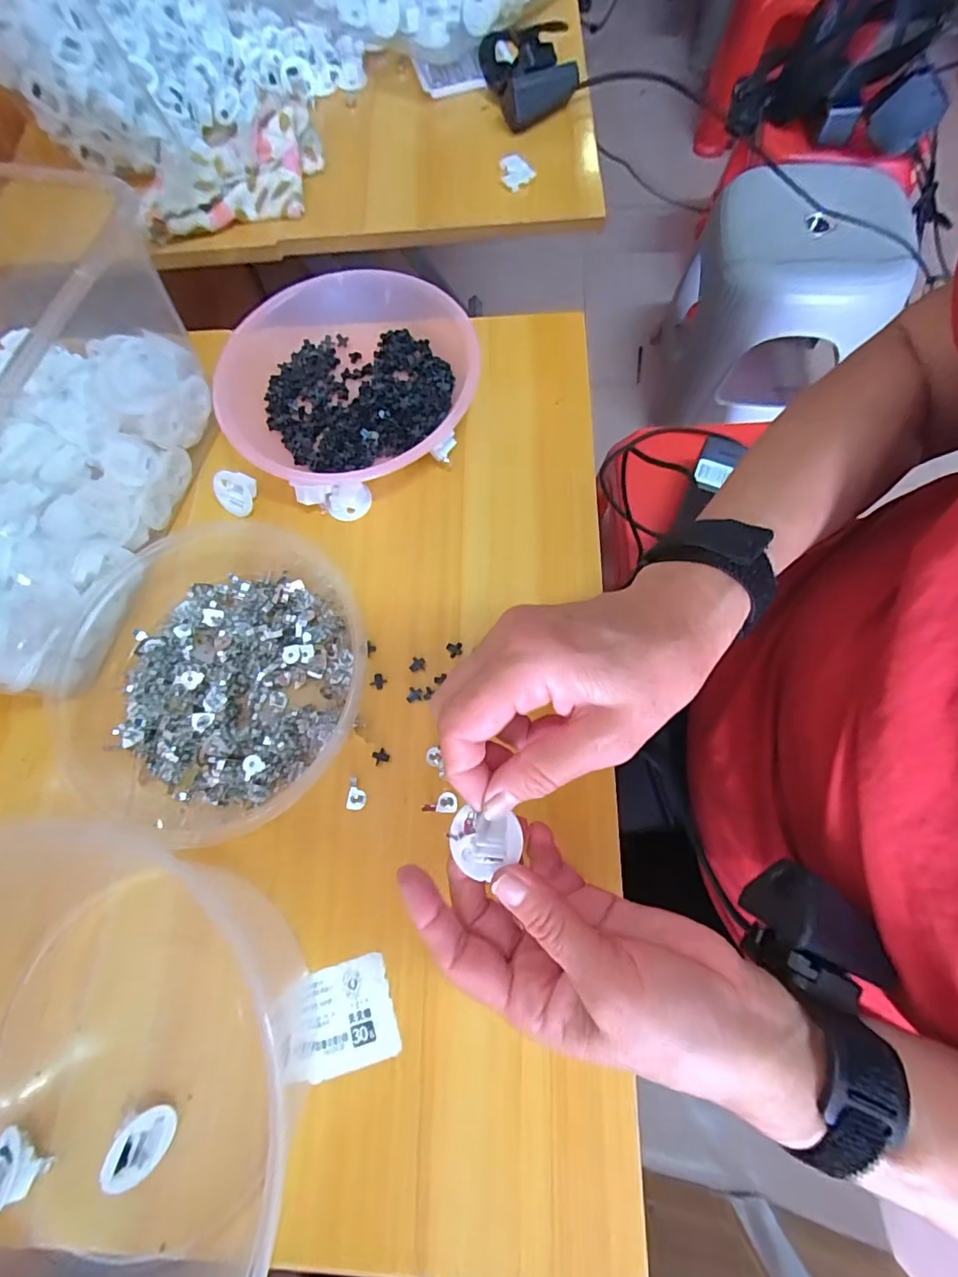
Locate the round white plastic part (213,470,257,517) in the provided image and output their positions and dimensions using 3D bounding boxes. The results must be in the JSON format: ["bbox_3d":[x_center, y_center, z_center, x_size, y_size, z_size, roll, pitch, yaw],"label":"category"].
[{"bbox_3d":[-0.176,-0.107,0.375,0.029,0.022,0.028,0,72,1],"label":"round white plastic part"}]

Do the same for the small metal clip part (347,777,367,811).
[{"bbox_3d":[-0.073,0.093,0.309,0.011,0.004,0.018,3,72,2],"label":"small metal clip part"}]

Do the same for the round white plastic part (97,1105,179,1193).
[{"bbox_3d":[-0.168,0.248,0.253,0.017,0.031,0.027,-15,64,37],"label":"round white plastic part"}]

